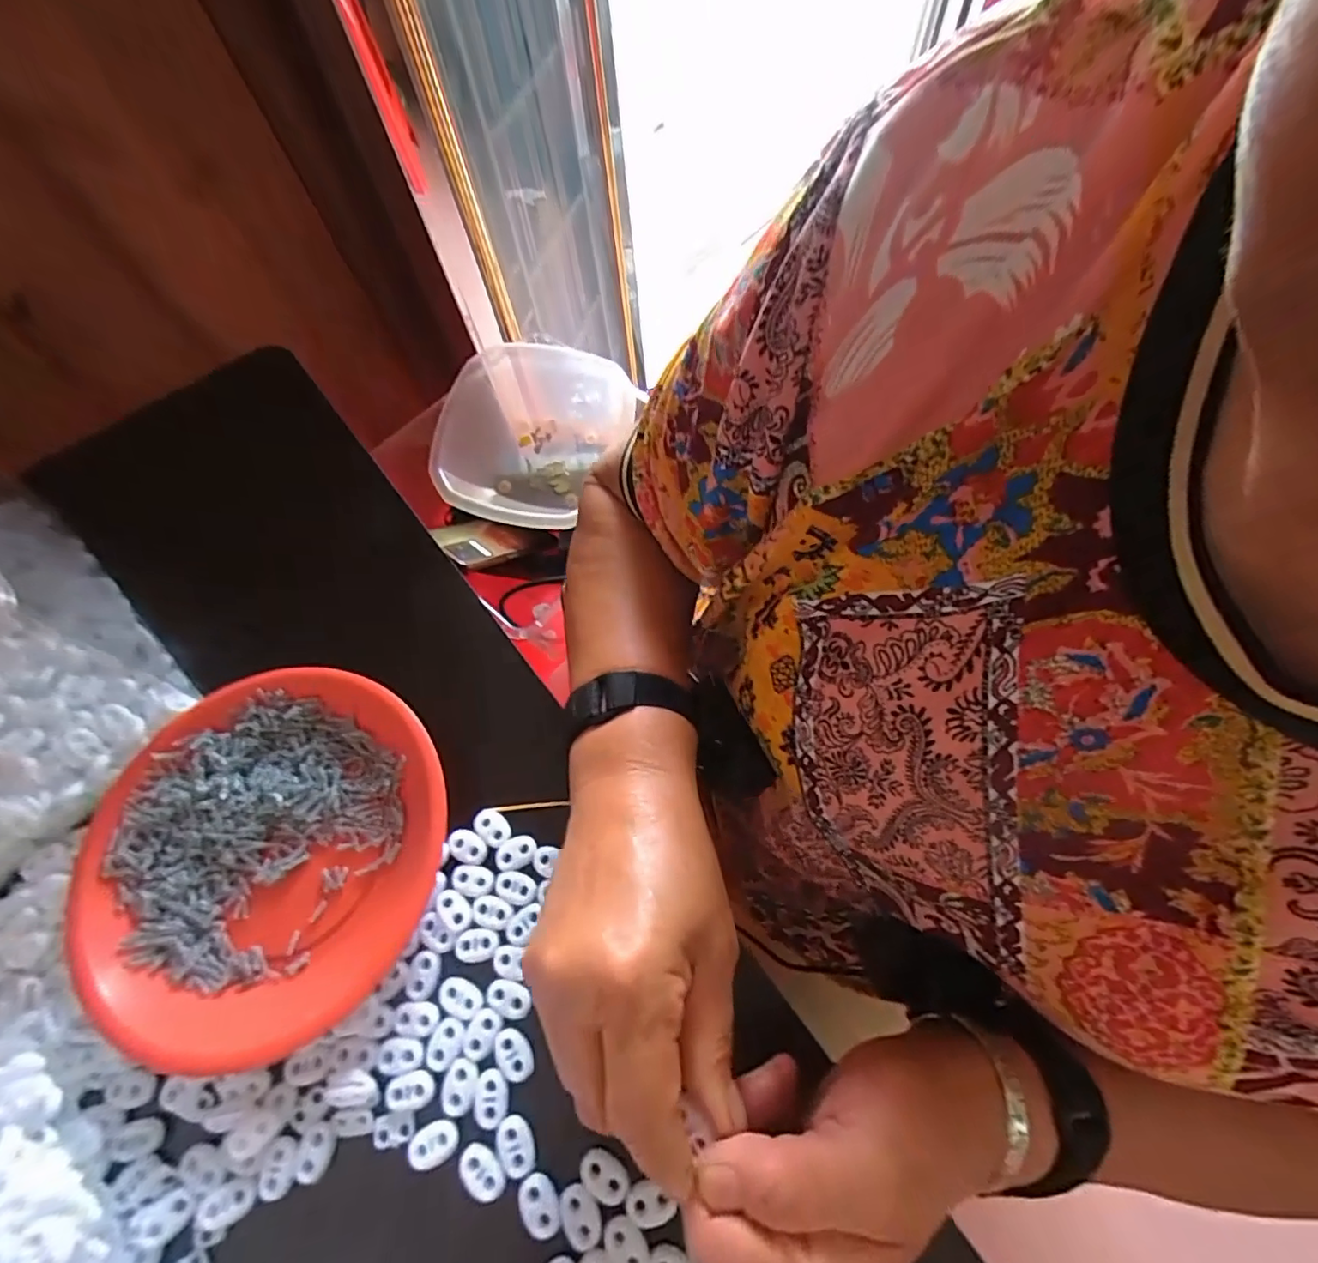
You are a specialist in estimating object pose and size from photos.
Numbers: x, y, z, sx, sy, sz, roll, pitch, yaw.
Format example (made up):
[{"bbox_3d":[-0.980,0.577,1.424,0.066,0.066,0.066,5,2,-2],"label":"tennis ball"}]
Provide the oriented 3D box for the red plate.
[{"bbox_3d":[-0.216,0.117,0.313,0.181,0.022,0.188,-1,66,2],"label":"red plate"}]

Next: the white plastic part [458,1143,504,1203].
[{"bbox_3d":[-0.081,0.246,0.260,0.023,0.004,0.015,35,72,16],"label":"white plastic part"}]

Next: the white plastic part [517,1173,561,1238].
[{"bbox_3d":[-0.054,0.255,0.254,0.016,0.004,0.023,-29,68,-10],"label":"white plastic part"}]

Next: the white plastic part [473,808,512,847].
[{"bbox_3d":[-0.094,0.110,0.323,0.023,0.004,0.015,33,72,16],"label":"white plastic part"}]

